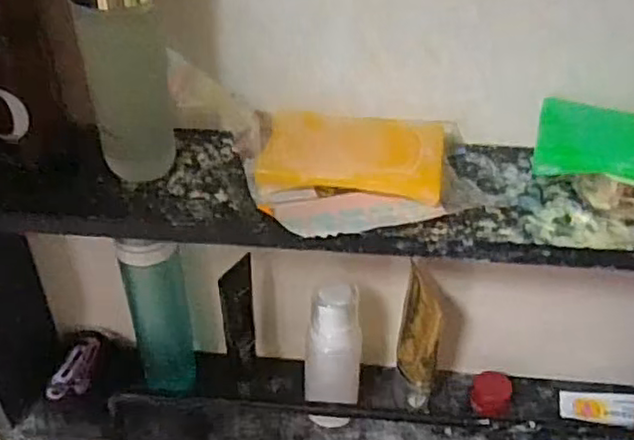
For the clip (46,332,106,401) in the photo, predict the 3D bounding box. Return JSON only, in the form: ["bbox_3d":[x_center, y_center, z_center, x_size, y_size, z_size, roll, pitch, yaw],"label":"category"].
[{"bbox_3d":[-0.209,0.130,0.582,0.032,0.012,0.065,9,39,10],"label":"clip"}]

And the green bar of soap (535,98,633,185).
[{"bbox_3d":[0.182,-0.042,0.386,0.101,0.022,0.054,13,40,16],"label":"green bar of soap"}]

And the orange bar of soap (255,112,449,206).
[{"bbox_3d":[0.024,-0.040,0.412,0.107,0.018,0.070,9,39,11],"label":"orange bar of soap"}]

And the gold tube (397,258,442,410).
[{"bbox_3d":[0.078,0.096,0.518,0.023,0.118,0.040,-1,38,-2],"label":"gold tube"}]

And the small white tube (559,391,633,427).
[{"bbox_3d":[0.247,0.156,0.551,0.084,0.018,0.028,8,39,10],"label":"small white tube"}]

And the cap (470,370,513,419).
[{"bbox_3d":[0.145,0.145,0.552,0.031,0.019,0.035,14,40,17],"label":"cap"}]

